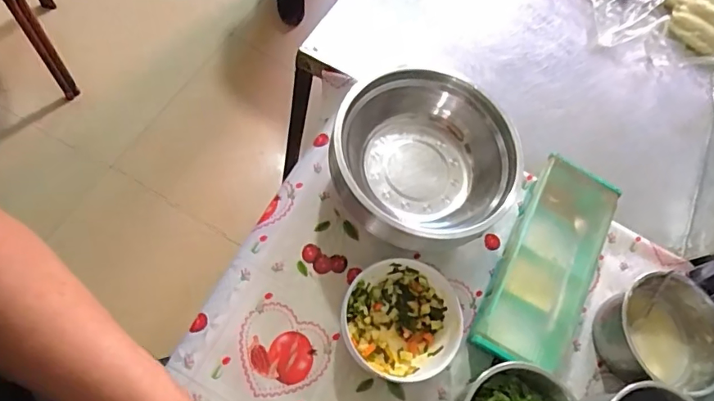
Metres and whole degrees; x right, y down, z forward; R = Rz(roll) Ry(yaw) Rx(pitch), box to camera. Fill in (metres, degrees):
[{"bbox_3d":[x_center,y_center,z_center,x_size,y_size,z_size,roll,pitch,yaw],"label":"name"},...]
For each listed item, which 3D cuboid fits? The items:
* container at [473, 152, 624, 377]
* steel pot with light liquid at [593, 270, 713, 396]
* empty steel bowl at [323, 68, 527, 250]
[{"bbox_3d":[0.255,0.090,0.678,0.118,0.081,0.297,27,60,12],"label":"container"},{"bbox_3d":[0.404,0.180,0.666,0.135,0.078,0.141,2,58,-3],"label":"steel pot with light liquid"},{"bbox_3d":[0.081,-0.044,0.668,0.207,0.136,0.216,2,58,-3],"label":"empty steel bowl"}]

